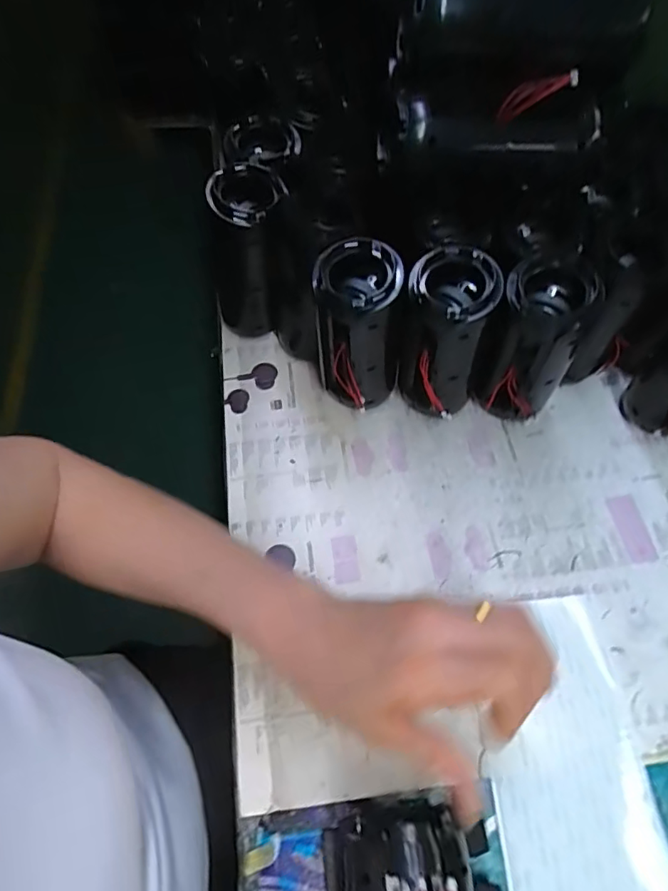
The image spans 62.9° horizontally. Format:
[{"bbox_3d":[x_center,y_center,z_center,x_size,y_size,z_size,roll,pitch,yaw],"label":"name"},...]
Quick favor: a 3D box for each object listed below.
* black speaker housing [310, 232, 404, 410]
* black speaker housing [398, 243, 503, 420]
[{"bbox_3d":[0.018,-0.082,0.428,0.066,0.146,0.060,4,60,3],"label":"black speaker housing"},{"bbox_3d":[0.082,-0.074,0.418,0.058,0.145,0.055,13,61,8],"label":"black speaker housing"}]

